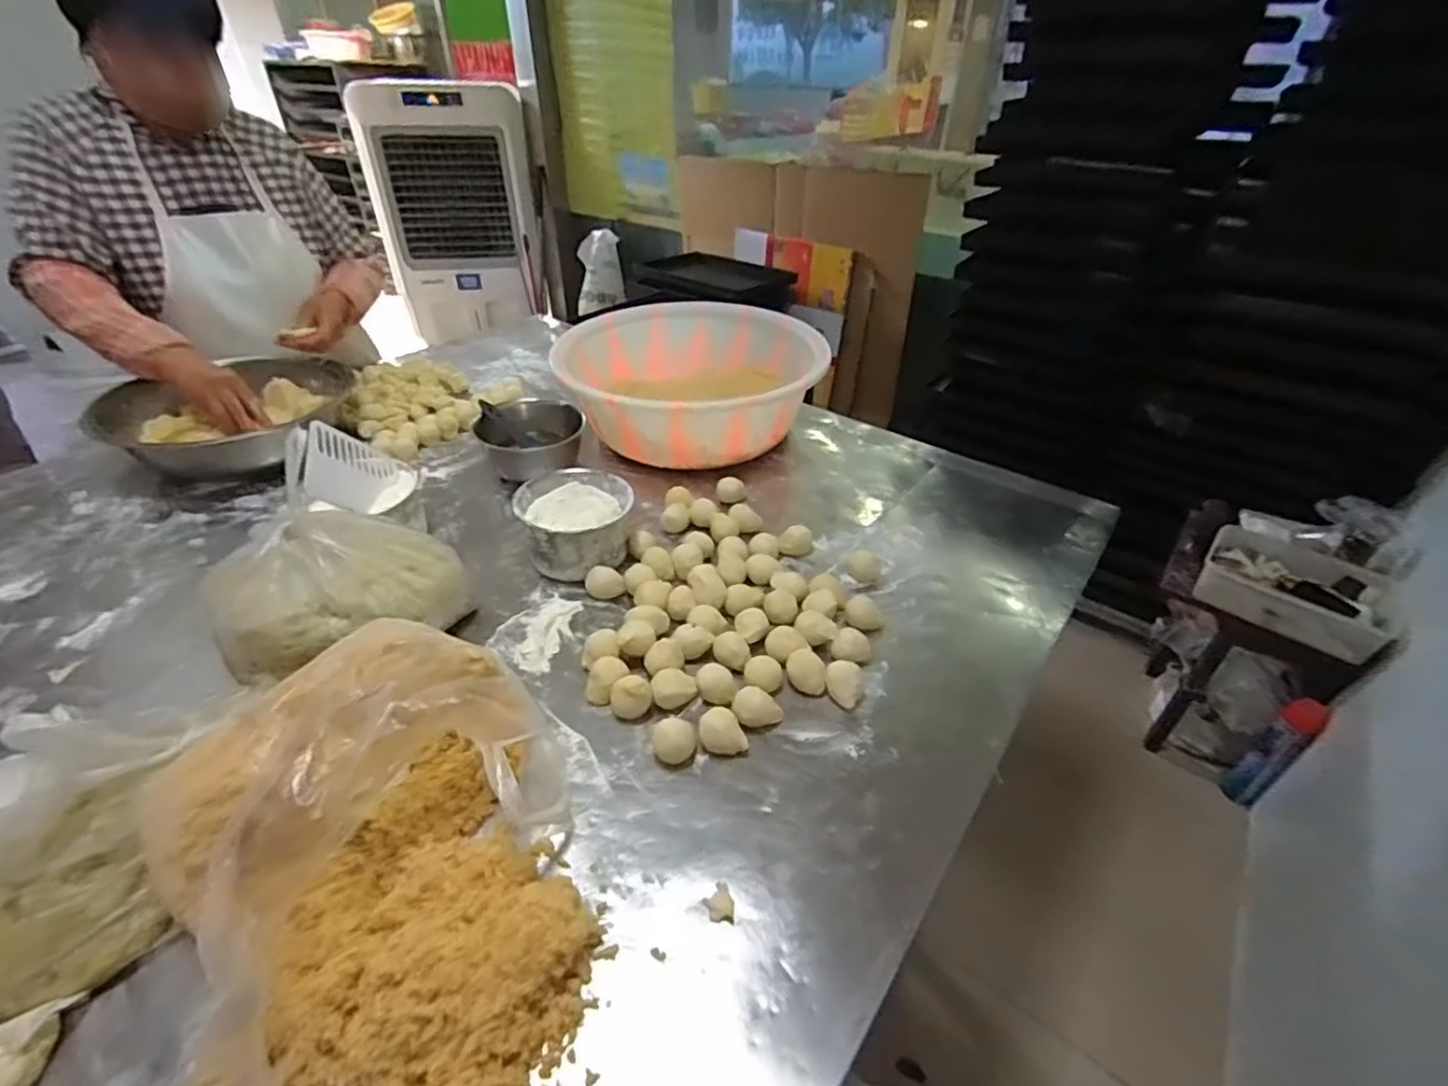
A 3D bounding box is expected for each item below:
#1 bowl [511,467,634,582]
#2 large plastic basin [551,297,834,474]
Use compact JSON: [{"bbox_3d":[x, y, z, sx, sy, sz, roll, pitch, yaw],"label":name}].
[{"bbox_3d":[-0.201,-0.029,0.857,0.142,0.084,0.135,-4,39,-6],"label":"bowl"},{"bbox_3d":[-0.049,-0.288,1.135,0.431,0.146,0.418,1,39,-1],"label":"large plastic basin"}]

